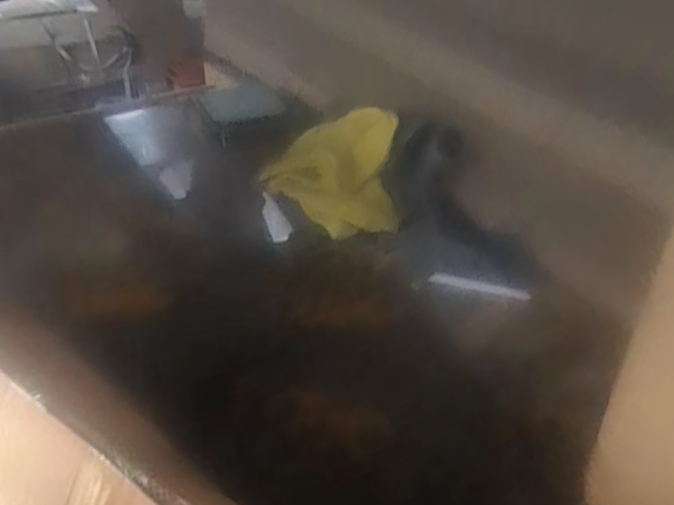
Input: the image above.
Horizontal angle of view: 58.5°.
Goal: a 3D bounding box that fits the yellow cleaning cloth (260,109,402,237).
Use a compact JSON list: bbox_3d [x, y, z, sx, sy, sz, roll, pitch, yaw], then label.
[{"bbox_3d":[0.007,-0.127,0.960,0.173,0.145,0.236,-22,44,-30],"label":"yellow cleaning cloth"}]

